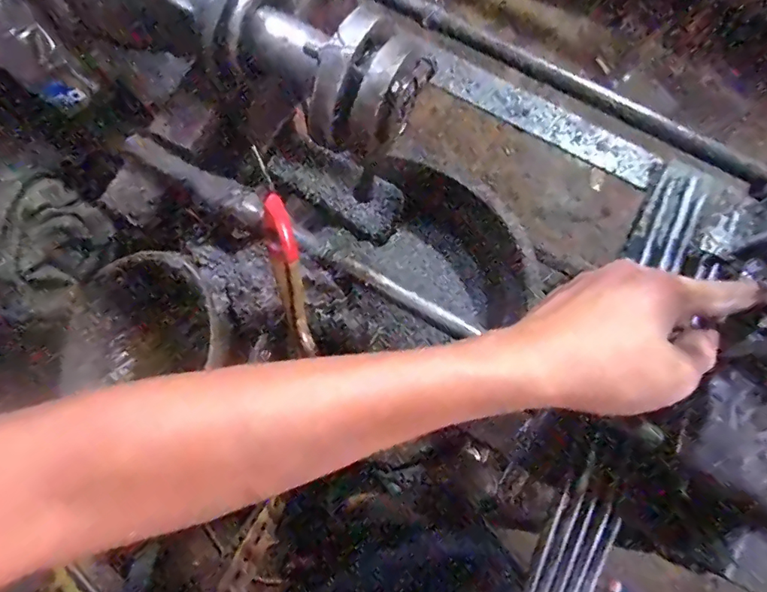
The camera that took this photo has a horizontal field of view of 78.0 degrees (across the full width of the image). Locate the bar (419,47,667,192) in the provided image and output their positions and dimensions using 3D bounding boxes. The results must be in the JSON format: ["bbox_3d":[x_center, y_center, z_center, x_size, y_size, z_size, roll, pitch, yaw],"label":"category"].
[{"bbox_3d":[0.143,-0.169,0.446,0.236,0.009,0.040,29,80,7],"label":"bar"}]

